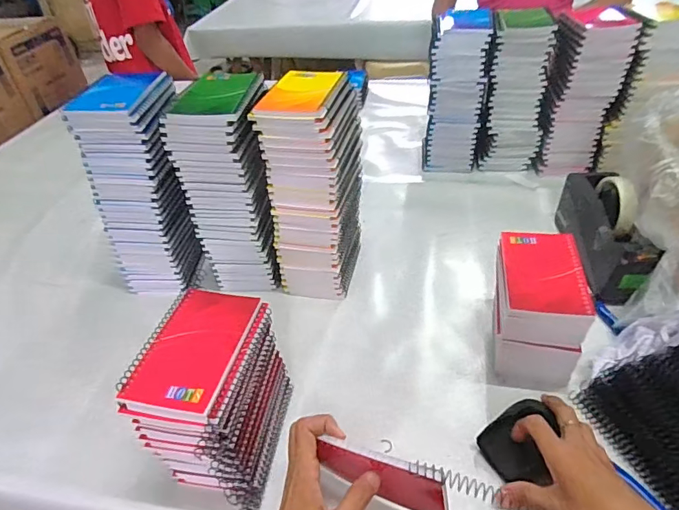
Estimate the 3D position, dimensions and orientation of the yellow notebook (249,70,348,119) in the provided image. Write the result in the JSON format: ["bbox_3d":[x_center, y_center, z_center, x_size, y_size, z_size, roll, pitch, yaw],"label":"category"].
[{"bbox_3d":[-0.044,-0.193,0.538,0.092,0.009,0.103,9,53,23],"label":"yellow notebook"}]

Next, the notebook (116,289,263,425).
[{"bbox_3d":[-0.137,0.084,0.418,0.089,0.014,0.133,5,42,13],"label":"notebook"}]

